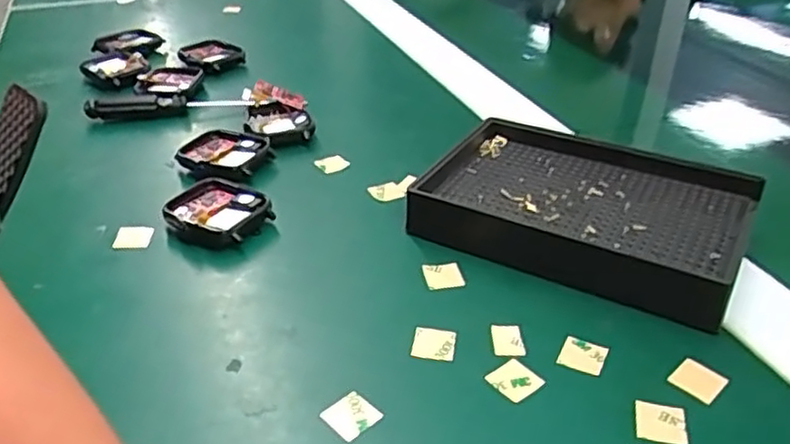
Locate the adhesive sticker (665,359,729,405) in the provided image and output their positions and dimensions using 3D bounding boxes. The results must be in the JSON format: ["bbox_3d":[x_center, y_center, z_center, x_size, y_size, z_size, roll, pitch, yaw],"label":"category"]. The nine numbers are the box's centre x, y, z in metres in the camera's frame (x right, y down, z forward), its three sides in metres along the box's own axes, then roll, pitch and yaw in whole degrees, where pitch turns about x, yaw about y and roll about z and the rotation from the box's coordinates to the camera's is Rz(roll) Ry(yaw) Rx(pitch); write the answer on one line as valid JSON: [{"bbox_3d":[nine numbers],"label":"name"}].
[{"bbox_3d":[0.105,0.055,0.234,0.015,0.004,0.015,-31,46,-29],"label":"adhesive sticker"}]

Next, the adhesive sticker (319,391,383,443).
[{"bbox_3d":[-0.014,0.064,0.224,0.015,0.004,0.015,-32,51,-30],"label":"adhesive sticker"}]

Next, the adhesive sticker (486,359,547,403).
[{"bbox_3d":[0.042,0.055,0.236,0.015,0.004,0.015,-31,52,-26],"label":"adhesive sticker"}]

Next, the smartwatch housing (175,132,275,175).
[{"bbox_3d":[-0.091,-0.038,0.363,0.042,0.007,0.038,9,34,12],"label":"smartwatch housing"}]

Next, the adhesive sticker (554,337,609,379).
[{"bbox_3d":[0.068,0.049,0.245,0.015,0.004,0.015,20,47,22],"label":"adhesive sticker"}]

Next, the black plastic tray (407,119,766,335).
[{"bbox_3d":[0.085,-0.009,0.307,0.135,0.022,0.093,18,40,28],"label":"black plastic tray"}]

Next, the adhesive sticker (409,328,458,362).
[{"bbox_3d":[0.014,0.045,0.251,0.016,0.004,0.013,7,34,10],"label":"adhesive sticker"}]

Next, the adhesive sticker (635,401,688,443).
[{"bbox_3d":[0.086,0.066,0.219,0.016,0.004,0.015,8,43,8],"label":"adhesive sticker"}]

